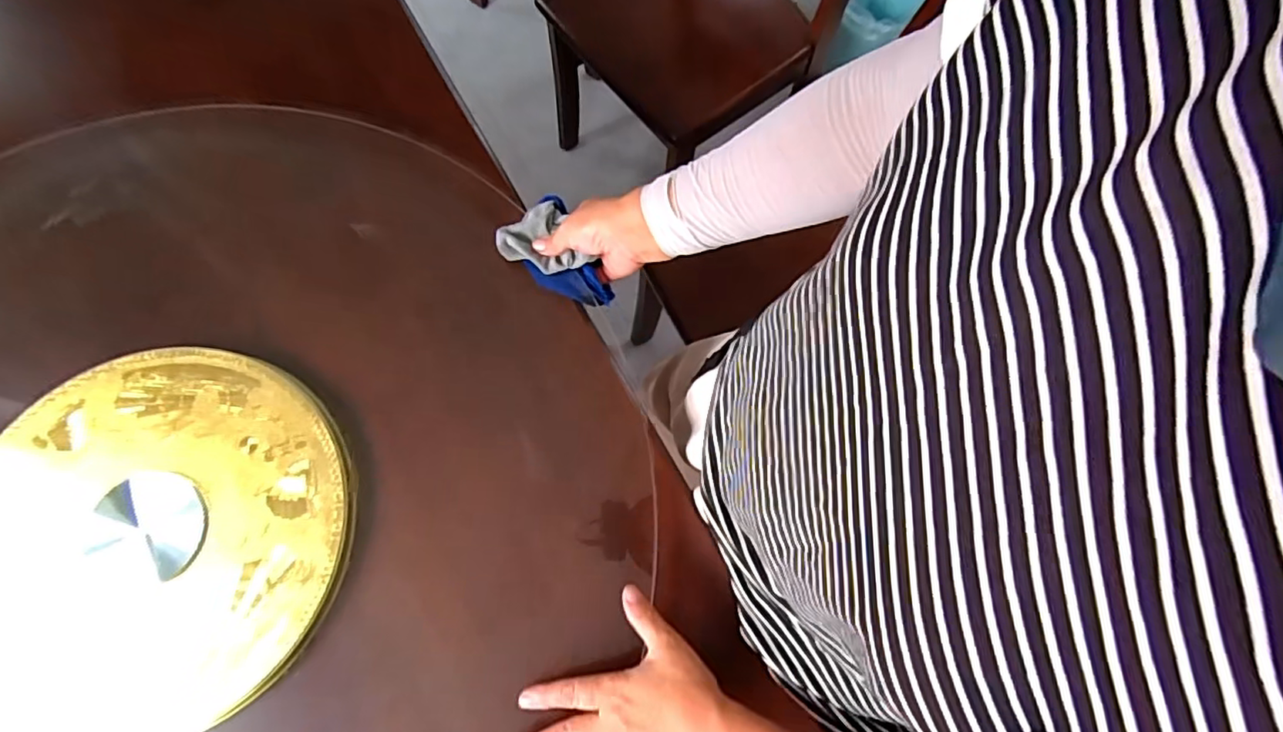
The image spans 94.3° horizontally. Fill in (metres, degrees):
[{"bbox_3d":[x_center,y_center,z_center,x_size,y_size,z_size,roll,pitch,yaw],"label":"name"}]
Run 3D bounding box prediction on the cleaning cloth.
[{"bbox_3d":[-0.091,-0.109,0.605,0.081,0.051,0.116,-32,76,-11],"label":"cleaning cloth"}]

